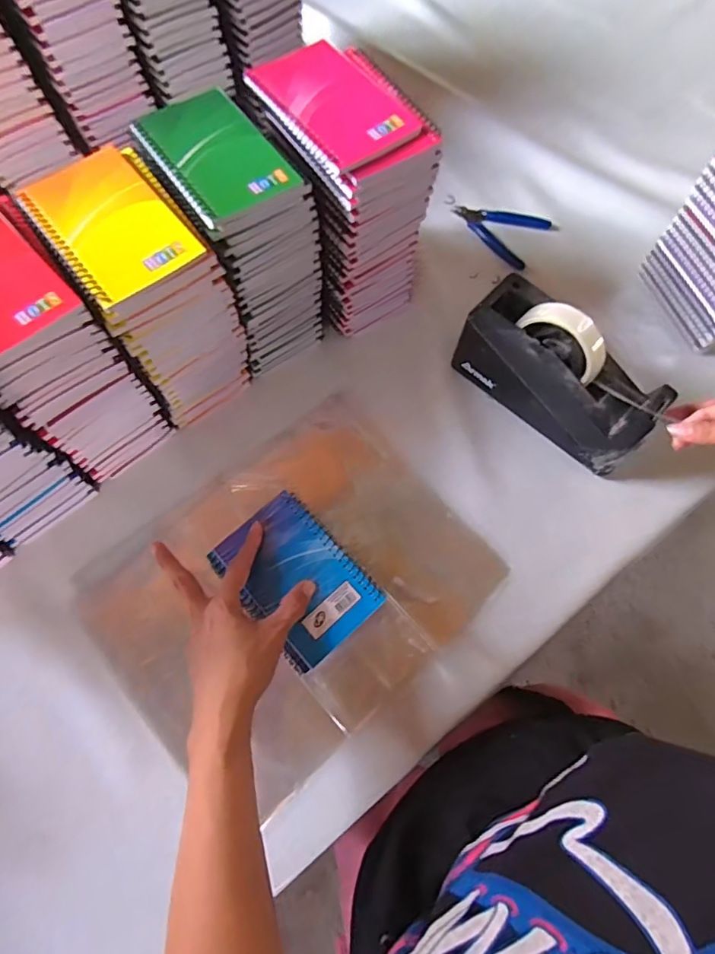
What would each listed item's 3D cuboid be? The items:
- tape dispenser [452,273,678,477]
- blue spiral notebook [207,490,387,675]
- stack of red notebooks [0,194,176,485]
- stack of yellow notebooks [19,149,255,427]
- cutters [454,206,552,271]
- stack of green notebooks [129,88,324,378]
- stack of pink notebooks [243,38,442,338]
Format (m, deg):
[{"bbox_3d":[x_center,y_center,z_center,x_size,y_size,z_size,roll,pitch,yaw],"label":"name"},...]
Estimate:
[{"bbox_3d":[0.198,-0.107,0.482,0.191,0.108,0.073,40,75,11],"label":"tape dispenser"},{"bbox_3d":[-0.051,0.085,0.420,0.092,0.010,0.129,-40,77,-13],"label":"blue spiral notebook"},{"bbox_3d":[-0.256,-0.104,0.425,0.094,0.193,0.135,-34,76,-12],"label":"stack of red notebooks"},{"bbox_3d":[-0.180,-0.158,0.455,0.101,0.199,0.136,-36,76,-12],"label":"stack of yellow notebooks"},{"bbox_3d":[0.179,-0.322,0.635,0.116,0.010,0.084,34,74,9],"label":"cutters"},{"bbox_3d":[-0.106,-0.221,0.476,0.105,0.196,0.137,-33,76,-11],"label":"stack of green notebooks"},{"bbox_3d":[-0.012,-0.264,0.484,0.103,0.204,0.141,-31,75,-11],"label":"stack of pink notebooks"}]

